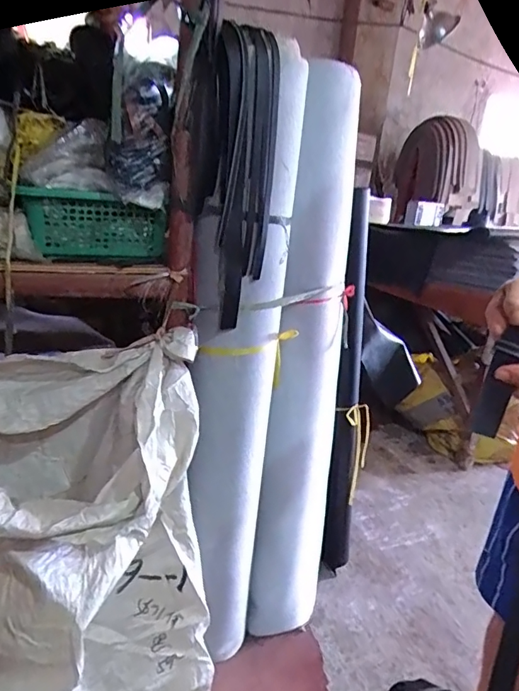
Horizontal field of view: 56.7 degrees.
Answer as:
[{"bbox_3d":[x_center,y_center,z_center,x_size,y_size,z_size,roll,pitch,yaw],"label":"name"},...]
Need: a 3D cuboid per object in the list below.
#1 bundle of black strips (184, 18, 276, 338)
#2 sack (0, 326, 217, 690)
[{"bbox_3d":[-0.047,-0.286,0.849,0.130,0.460,0.095,-2,20,-21],"label":"bundle of black strips"},{"bbox_3d":[-0.459,0.398,0.864,0.724,0.797,0.327,5,18,-2],"label":"sack"}]

